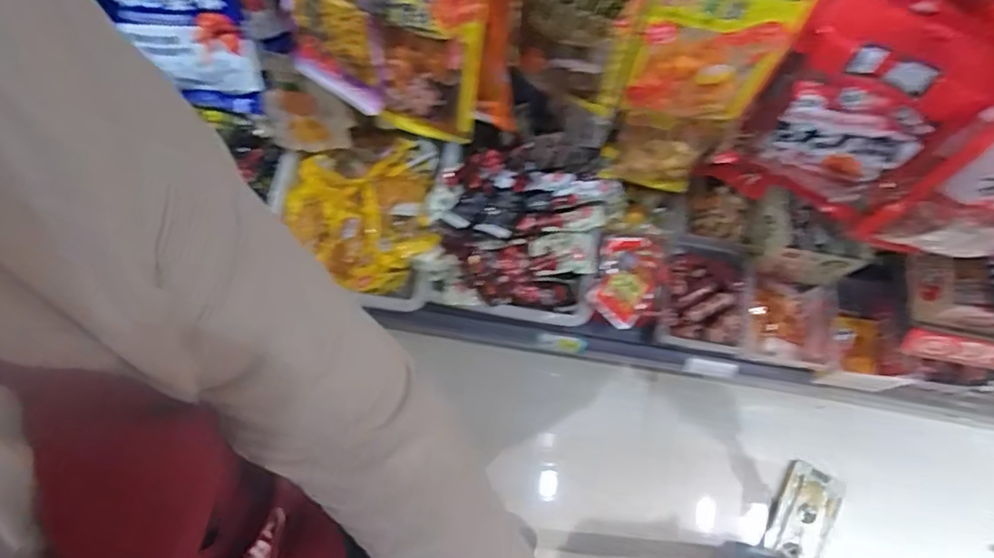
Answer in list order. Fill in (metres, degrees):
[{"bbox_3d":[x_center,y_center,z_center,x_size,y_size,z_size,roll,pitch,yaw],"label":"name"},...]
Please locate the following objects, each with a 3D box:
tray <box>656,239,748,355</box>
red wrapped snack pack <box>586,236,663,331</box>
[{"bbox_3d":[0.386,0.031,1.134,0.149,0.039,0.209,15,72,2],"label":"tray"},{"bbox_3d":[0.241,-0.002,1.112,0.118,0.054,0.182,21,73,4],"label":"red wrapped snack pack"}]

